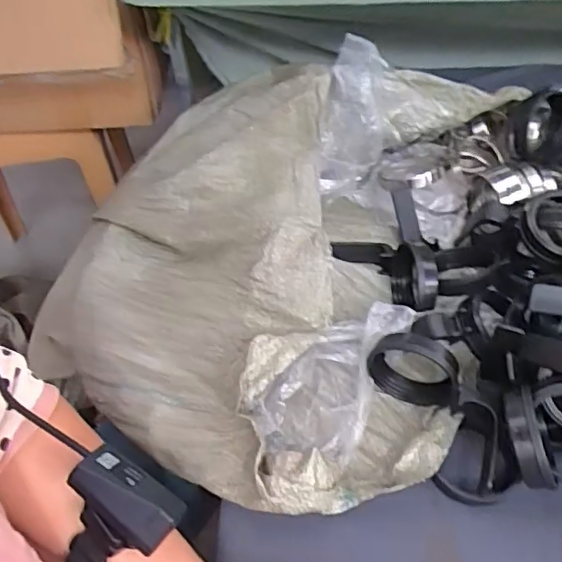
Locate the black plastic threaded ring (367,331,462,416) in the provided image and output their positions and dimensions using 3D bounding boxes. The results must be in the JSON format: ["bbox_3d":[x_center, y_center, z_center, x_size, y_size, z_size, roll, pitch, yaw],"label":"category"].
[{"bbox_3d":[0.112,0.075,0.483,0.075,0.064,0.032,24,55,21],"label":"black plastic threaded ring"}]

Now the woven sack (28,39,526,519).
[{"bbox_3d":[-0.006,-0.039,0.560,0.369,0.120,0.461,17,53,16],"label":"woven sack"}]

